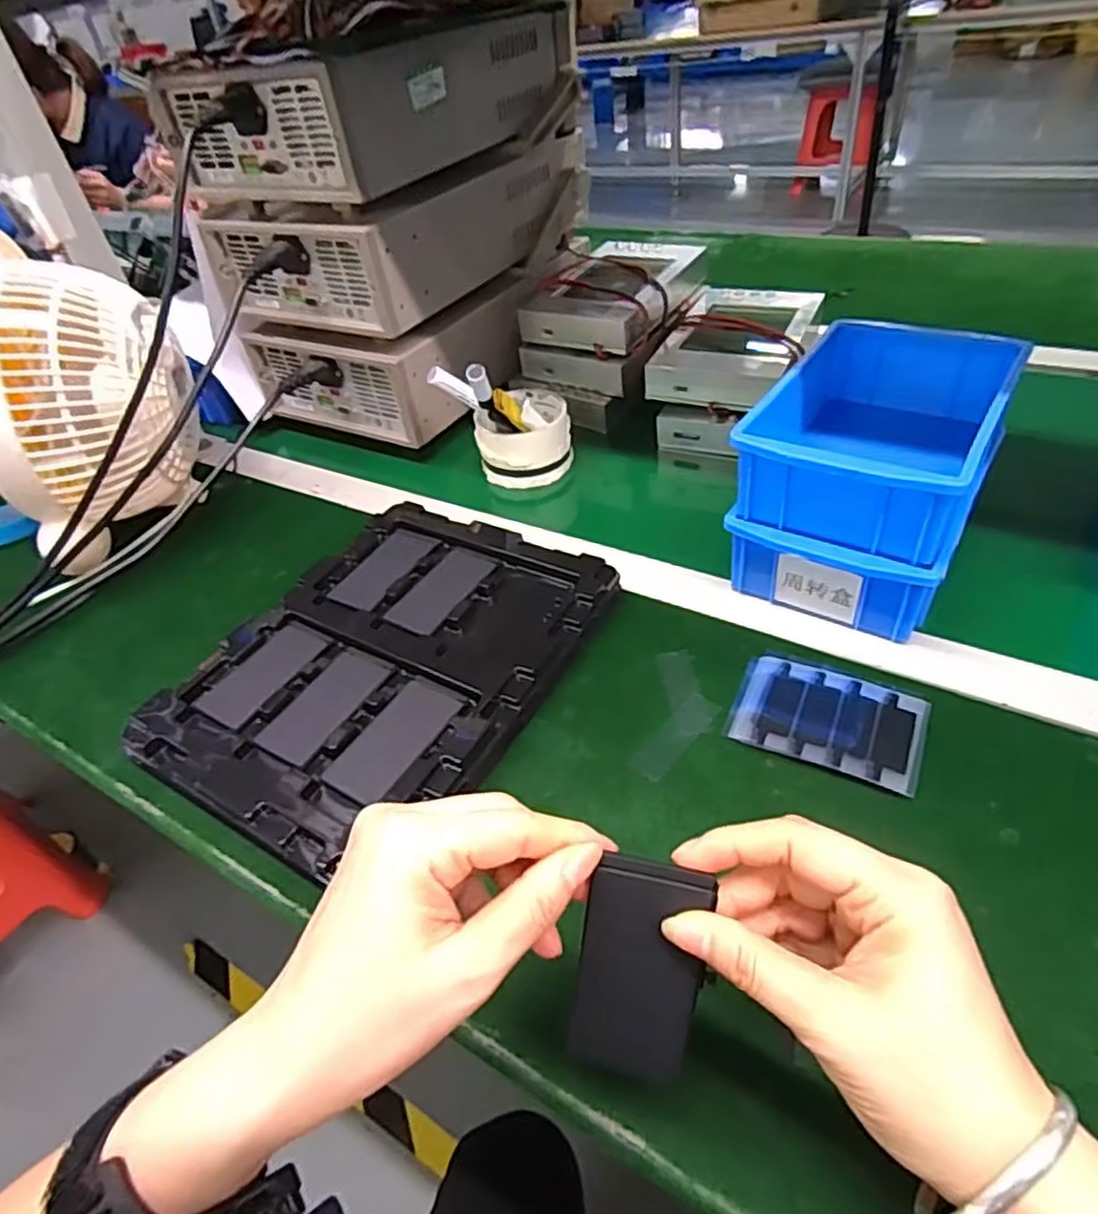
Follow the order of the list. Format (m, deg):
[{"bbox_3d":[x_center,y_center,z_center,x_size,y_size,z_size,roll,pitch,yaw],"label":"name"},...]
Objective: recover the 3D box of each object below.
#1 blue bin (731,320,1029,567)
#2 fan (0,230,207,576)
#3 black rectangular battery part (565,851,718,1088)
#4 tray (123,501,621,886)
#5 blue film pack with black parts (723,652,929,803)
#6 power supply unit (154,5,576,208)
[{"bbox_3d":[0.224,-0.118,0.480,0.128,0.070,0.204,20,51,29],"label":"blue bin"},{"bbox_3d":[-0.378,-0.161,0.588,0.168,0.221,0.174,-26,48,-21],"label":"fan"},{"bbox_3d":[0.033,0.135,0.263,0.043,0.086,0.005,9,10,14],"label":"black rectangular battery part"},{"bbox_3d":[-0.108,0.032,0.479,0.213,0.026,0.272,21,50,25],"label":"tray"},{"bbox_3d":[0.164,0.062,0.419,0.102,0.005,0.075,17,48,22],"label":"blue film pack with black parts"},{"bbox_3d":[-0.143,-0.459,0.642,0.207,0.092,0.330,19,50,28],"label":"power supply unit"}]

